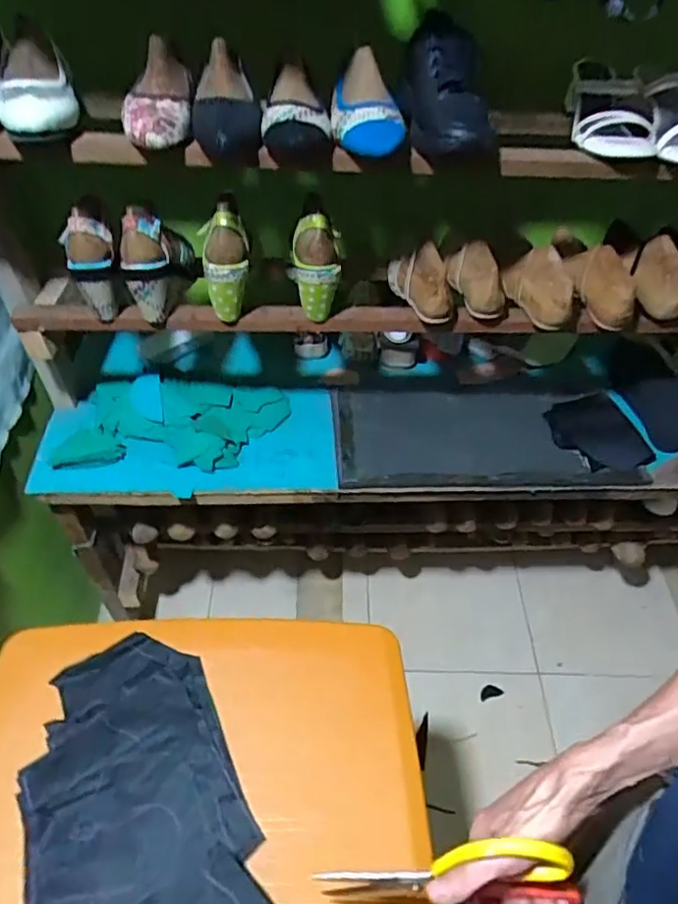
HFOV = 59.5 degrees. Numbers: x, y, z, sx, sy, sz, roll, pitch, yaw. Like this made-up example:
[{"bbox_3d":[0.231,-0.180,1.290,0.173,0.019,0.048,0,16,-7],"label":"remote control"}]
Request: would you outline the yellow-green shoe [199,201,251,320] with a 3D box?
[{"bbox_3d":[-0.157,-0.260,0.836,0.062,0.149,0.075,-6,49,-8],"label":"yellow-green shoe"}]

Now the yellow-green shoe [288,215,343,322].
[{"bbox_3d":[-0.032,-0.262,0.847,0.069,0.144,0.062,1,48,-1],"label":"yellow-green shoe"}]

